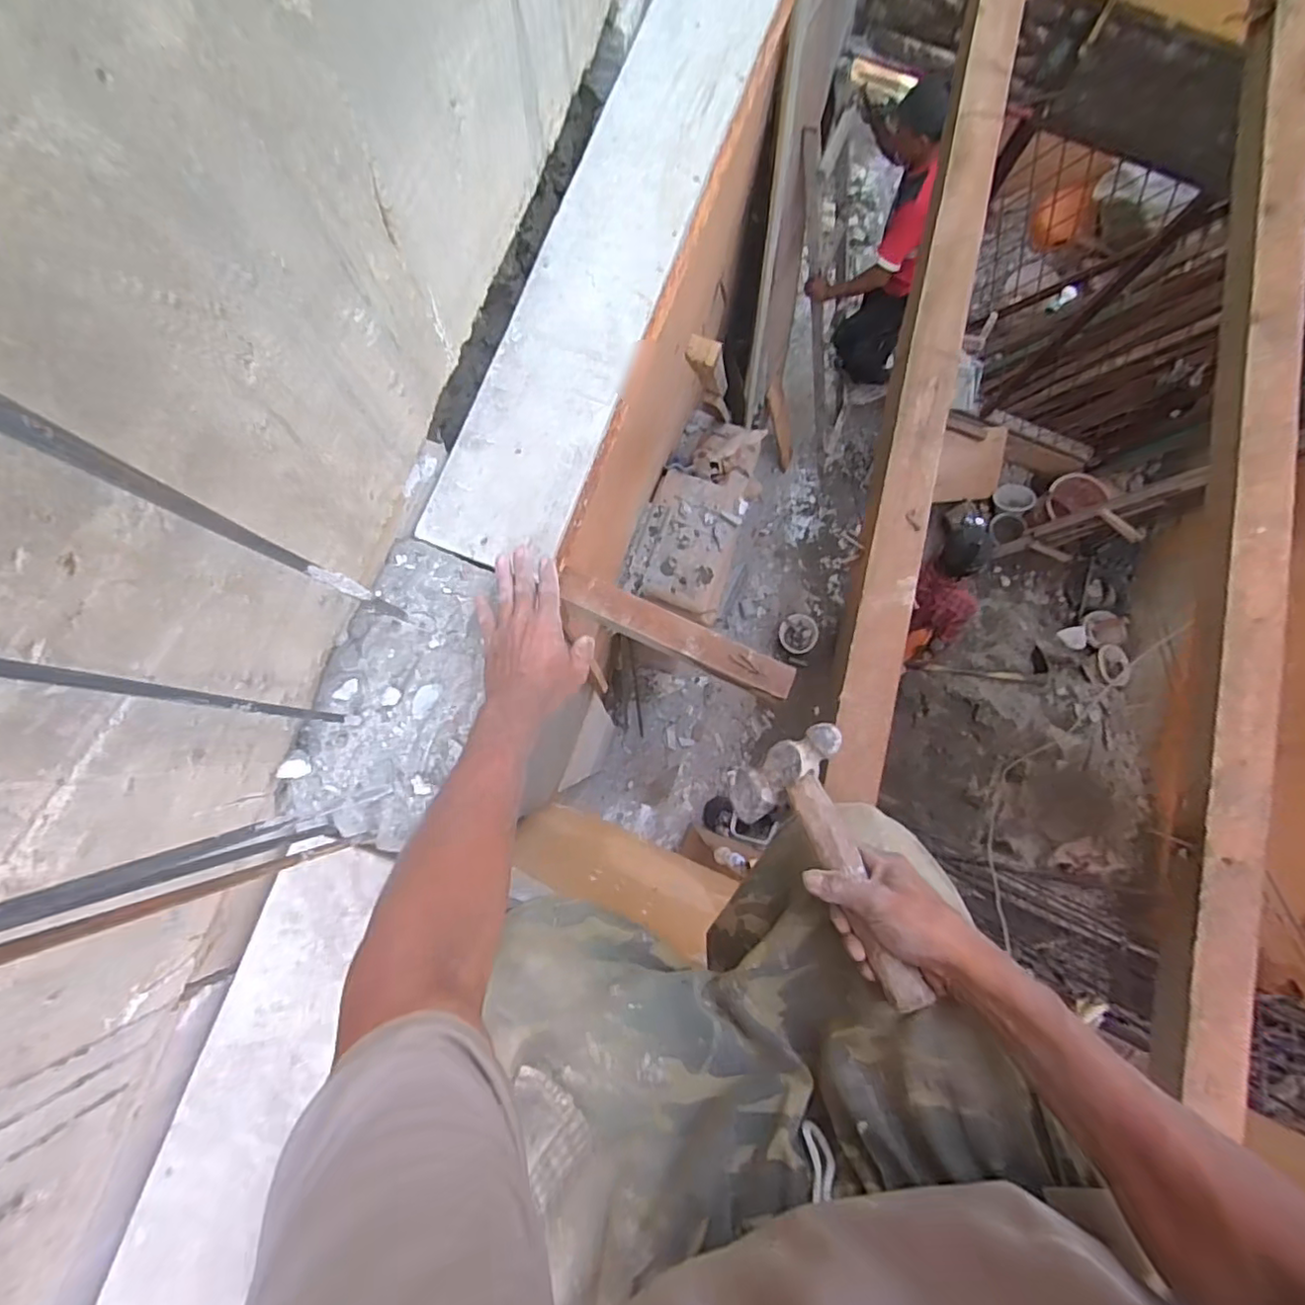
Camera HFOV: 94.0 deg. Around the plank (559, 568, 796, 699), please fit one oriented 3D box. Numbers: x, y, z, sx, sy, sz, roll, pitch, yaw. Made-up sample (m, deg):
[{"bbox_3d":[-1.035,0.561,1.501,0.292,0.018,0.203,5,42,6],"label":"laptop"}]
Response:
[{"bbox_3d":[0.025,-0.022,0.715,0.291,0.022,0.044,26,81,2],"label":"plank"}]

